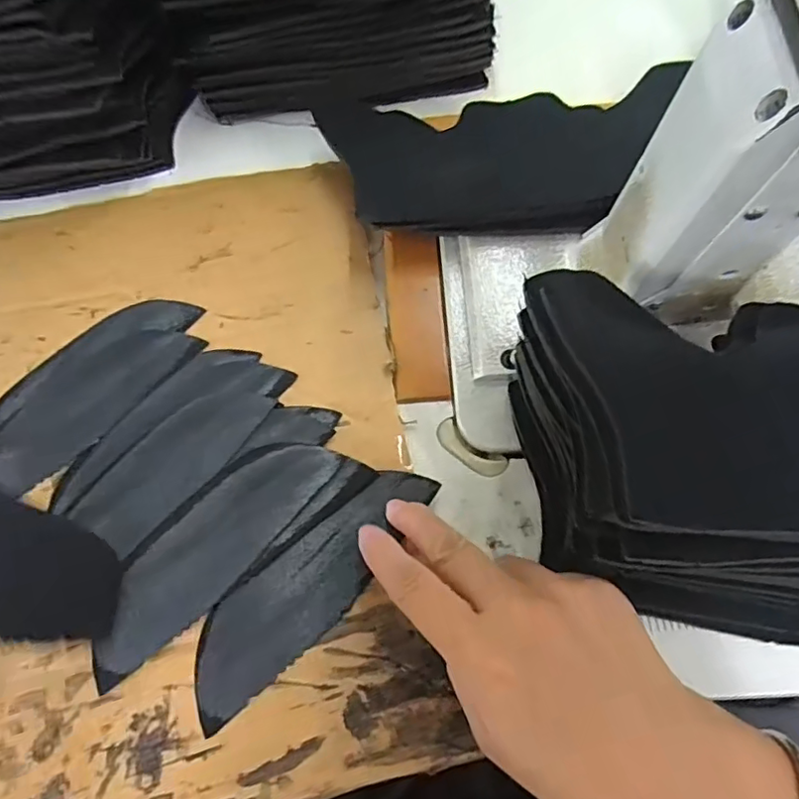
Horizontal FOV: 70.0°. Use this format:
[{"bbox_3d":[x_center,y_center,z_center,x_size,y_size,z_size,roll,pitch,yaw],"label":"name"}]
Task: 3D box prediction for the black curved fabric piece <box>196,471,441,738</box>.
[{"bbox_3d":[-0.041,0.082,0.265,0.041,0.004,0.138,39,72,18],"label":"black curved fabric piece"}]

